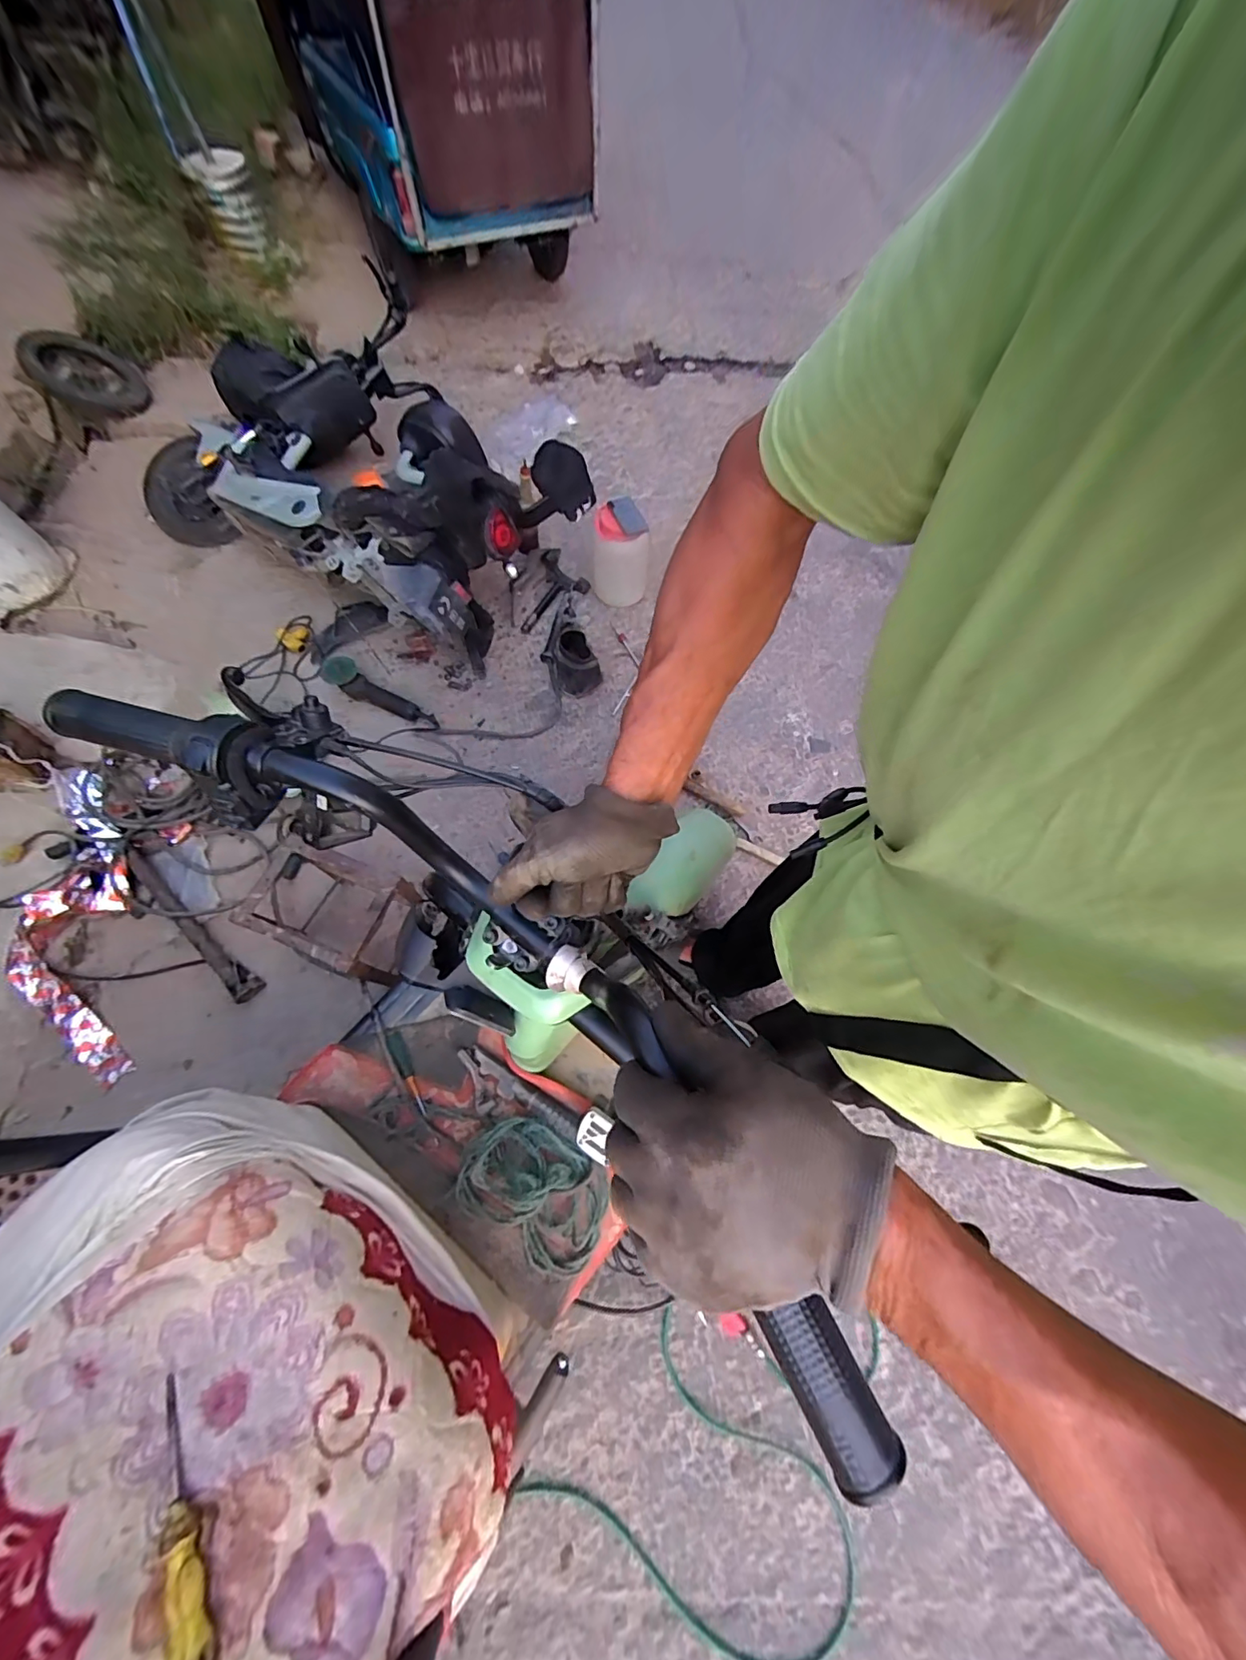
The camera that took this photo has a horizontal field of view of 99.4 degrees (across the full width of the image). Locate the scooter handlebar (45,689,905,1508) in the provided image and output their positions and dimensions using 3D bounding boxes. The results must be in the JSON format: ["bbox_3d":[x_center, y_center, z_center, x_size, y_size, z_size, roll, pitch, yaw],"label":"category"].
[{"bbox_3d":[-0.109,0.079,0.363,0.638,0.180,0.133,40,71,7],"label":"scooter handlebar"}]

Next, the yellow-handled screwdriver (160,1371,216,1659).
[{"bbox_3d":[-0.369,0.586,0.443,0.026,0.021,0.201,-29,58,-13],"label":"yellow-handled screwdriver"}]

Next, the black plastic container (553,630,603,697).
[{"bbox_3d":[-0.139,-0.498,1.597,0.130,0.185,0.111,-5,68,-4],"label":"black plastic container"}]

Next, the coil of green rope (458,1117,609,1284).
[{"bbox_3d":[-0.144,0.596,0.871,0.248,0.077,0.171,35,68,12],"label":"coil of green rope"}]

